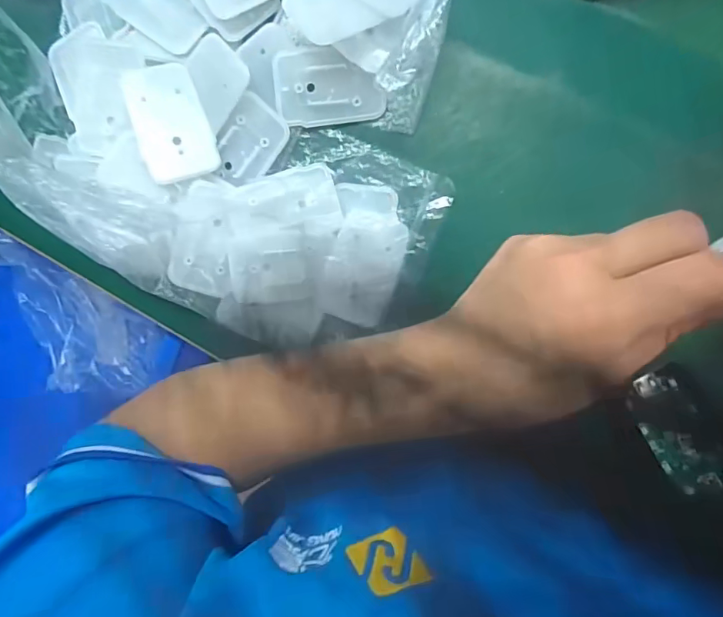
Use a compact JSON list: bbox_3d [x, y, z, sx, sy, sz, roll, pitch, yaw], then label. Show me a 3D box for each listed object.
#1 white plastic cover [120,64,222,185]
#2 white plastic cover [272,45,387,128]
[{"bbox_3d":[-0.118,-0.115,0.298,0.043,0.007,0.068,-17,101,-12],"label":"white plastic cover"},{"bbox_3d":[-0.021,-0.138,0.297,0.066,0.007,0.045,-4,107,9],"label":"white plastic cover"}]

